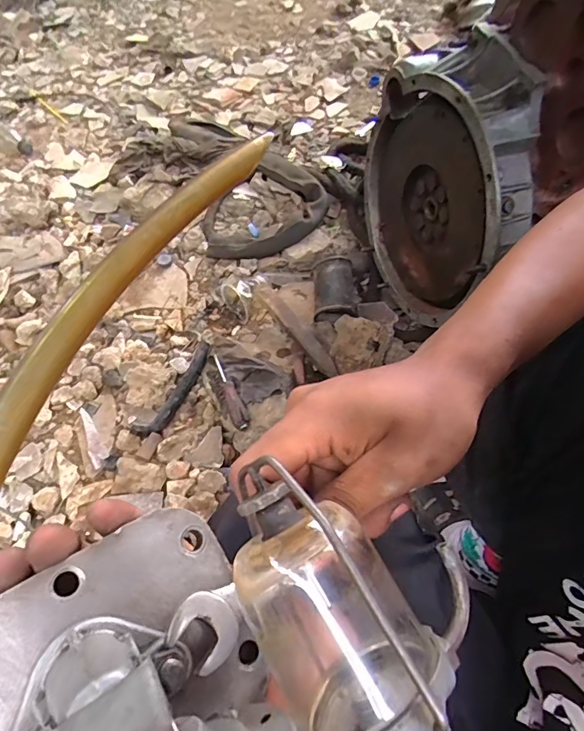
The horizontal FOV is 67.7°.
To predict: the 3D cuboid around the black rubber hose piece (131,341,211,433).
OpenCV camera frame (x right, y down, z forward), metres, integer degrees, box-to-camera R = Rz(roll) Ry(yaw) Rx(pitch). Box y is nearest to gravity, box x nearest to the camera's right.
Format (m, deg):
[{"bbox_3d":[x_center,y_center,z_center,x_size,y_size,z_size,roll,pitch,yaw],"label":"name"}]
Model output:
[{"bbox_3d":[-0.213,0.043,0.813,0.043,0.035,0.199,26,64,15],"label":"black rubber hose piece"}]

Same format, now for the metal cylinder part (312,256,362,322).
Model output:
[{"bbox_3d":[0.093,-0.151,0.888,0.097,0.085,0.121,1,61,0],"label":"metal cylinder part"}]

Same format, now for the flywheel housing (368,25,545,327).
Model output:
[{"bbox_3d":[0.226,-0.259,0.672,0.114,0.372,0.346,-9,60,-4],"label":"flywheel housing"}]

